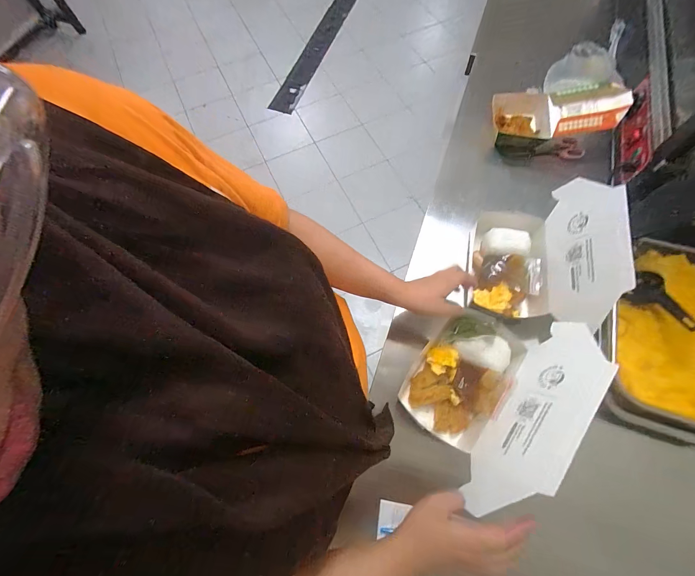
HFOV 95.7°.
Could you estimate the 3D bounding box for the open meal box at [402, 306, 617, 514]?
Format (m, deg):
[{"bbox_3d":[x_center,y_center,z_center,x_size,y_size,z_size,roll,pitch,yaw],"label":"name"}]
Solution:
[{"bbox_3d":[0.193,0.133,0.436,0.173,0.160,0.261,37,74,15],"label":"open meal box"}]

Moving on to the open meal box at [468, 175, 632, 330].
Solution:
[{"bbox_3d":[0.314,-0.064,0.519,0.176,0.156,0.238,13,69,7],"label":"open meal box"}]

